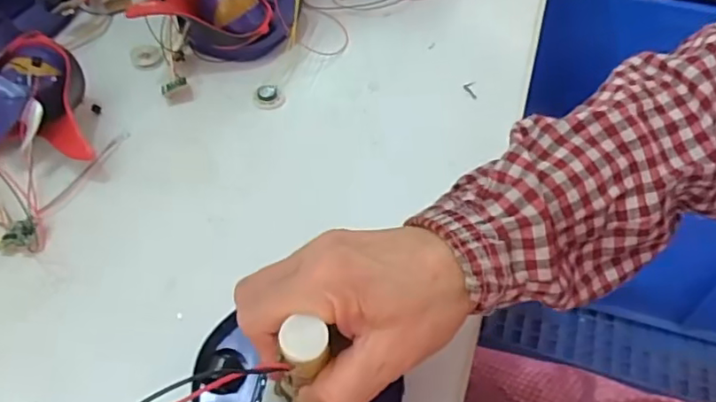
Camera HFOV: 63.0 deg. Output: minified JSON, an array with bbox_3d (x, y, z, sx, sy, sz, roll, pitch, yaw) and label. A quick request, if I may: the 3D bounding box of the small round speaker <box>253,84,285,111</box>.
[{"bbox_3d":[-0.075,-0.087,0.487,0.023,0.005,0.027,-33,58,-25],"label":"small round speaker"}]

